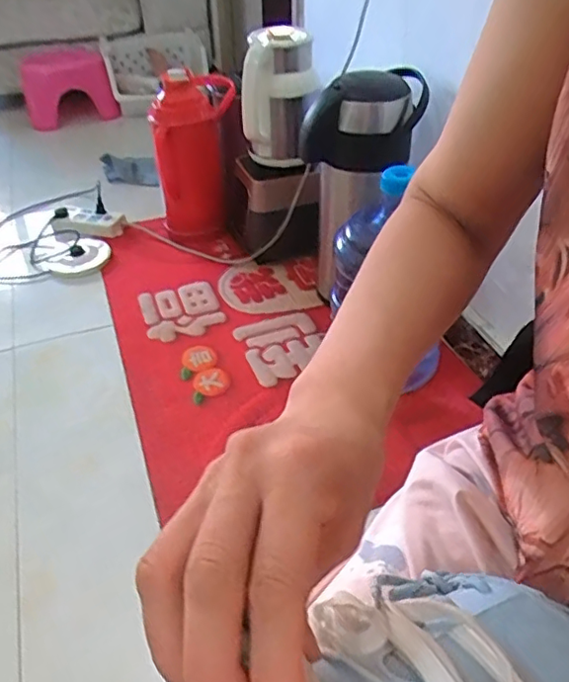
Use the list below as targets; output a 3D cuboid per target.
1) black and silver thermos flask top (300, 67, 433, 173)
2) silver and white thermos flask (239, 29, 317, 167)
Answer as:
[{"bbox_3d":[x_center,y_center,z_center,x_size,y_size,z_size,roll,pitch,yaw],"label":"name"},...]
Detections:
[{"bbox_3d":[0.128,-0.381,1.011,0.202,0.139,0.116,-2,40,0],"label":"black and silver thermos flask top"},{"bbox_3d":[-0.006,-0.452,1.141,0.147,0.253,0.152,-2,40,1],"label":"silver and white thermos flask"}]

